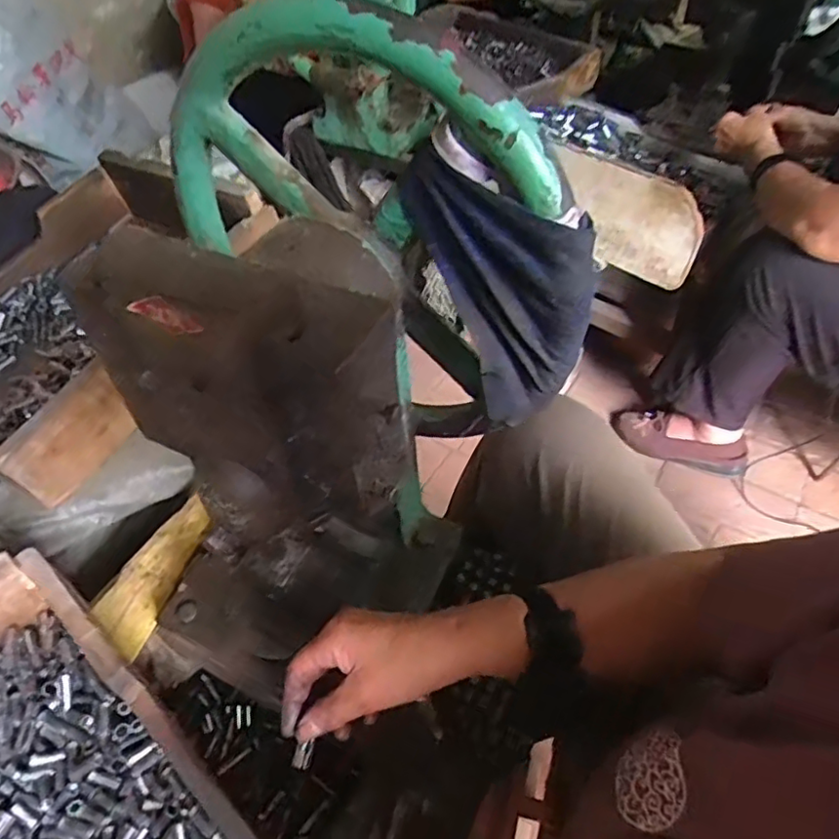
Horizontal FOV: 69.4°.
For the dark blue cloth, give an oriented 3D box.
[{"bbox_3d":[0.053,-0.086,0.428,0.128,0.176,0.035,30,55,25],"label":"dark blue cloth"}]

